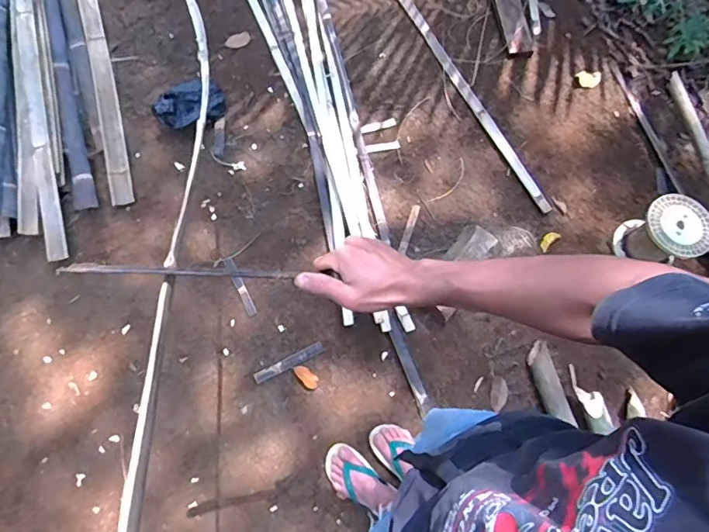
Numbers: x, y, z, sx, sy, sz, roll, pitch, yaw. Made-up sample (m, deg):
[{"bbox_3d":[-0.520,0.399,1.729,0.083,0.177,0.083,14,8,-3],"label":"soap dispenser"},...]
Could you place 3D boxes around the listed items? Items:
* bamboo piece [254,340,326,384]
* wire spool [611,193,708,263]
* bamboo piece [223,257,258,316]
[{"bbox_3d":[-0.193,0.287,1.505,0.218,0.015,0.035,-25,75,-12],"label":"bamboo piece"},{"bbox_3d":[0.941,-0.099,1.541,0.190,0.214,0.182,0,73,-2],"label":"wire spool"},{"bbox_3d":[-0.355,0.062,1.575,0.029,0.021,0.202,-27,75,-9],"label":"bamboo piece"}]

